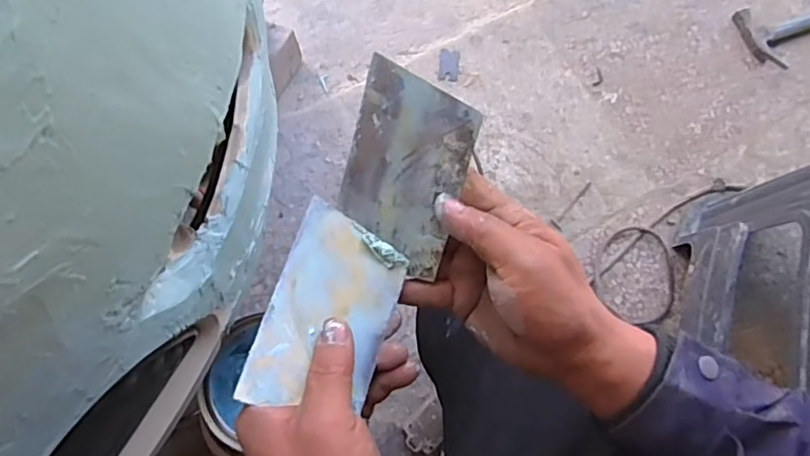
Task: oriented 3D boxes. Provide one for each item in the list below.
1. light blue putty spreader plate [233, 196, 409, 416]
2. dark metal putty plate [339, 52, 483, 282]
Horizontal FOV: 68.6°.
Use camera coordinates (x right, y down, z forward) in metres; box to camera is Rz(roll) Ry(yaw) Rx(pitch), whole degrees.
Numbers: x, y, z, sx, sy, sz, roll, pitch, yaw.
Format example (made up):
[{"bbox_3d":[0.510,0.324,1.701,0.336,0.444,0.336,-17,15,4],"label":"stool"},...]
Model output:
[{"bbox_3d":[-0.045,0.052,0.367,0.072,0.010,0.124,24,66,-14],"label":"light blue putty spreader plate"},{"bbox_3d":[0.000,-0.035,0.377,0.072,0.004,0.122,16,107,2],"label":"dark metal putty plate"}]

